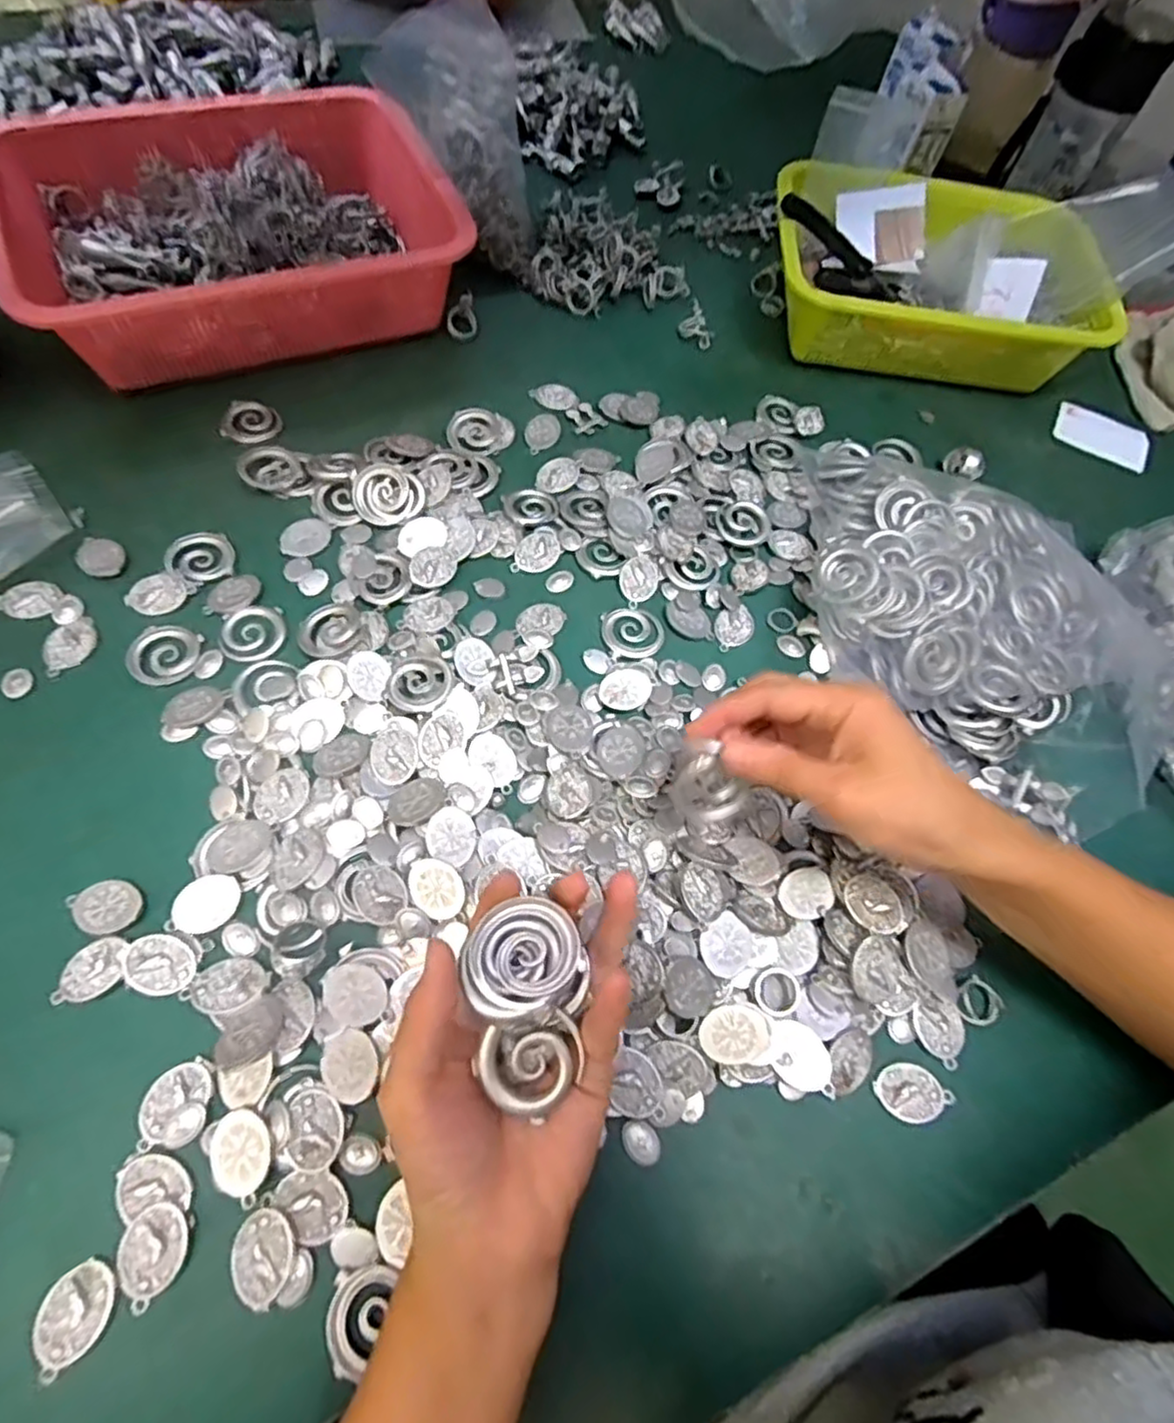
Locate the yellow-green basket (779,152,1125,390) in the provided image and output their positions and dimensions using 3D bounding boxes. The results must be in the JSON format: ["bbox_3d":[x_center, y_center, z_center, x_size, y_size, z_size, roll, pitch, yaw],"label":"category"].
[{"bbox_3d":[0.283,-0.358,0.582,0.261,0.082,0.178,5,63,-5],"label":"yellow-green basket"}]

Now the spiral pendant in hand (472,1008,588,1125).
[{"bbox_3d":[-0.019,0.131,0.258,0.033,0.010,0.030,-20,74,2],"label":"spiral pendant in hand"}]

